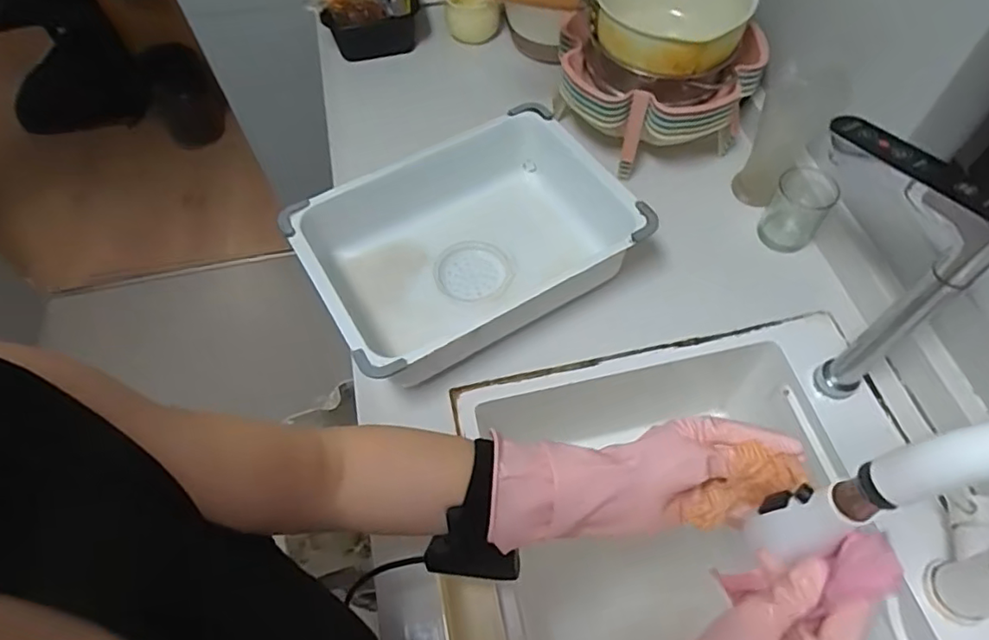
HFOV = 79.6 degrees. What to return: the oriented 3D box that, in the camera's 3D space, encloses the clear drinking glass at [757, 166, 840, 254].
[{"bbox_3d":[0.369,-0.133,0.727,0.063,0.085,0.060,-1,60,1],"label":"clear drinking glass"}]

